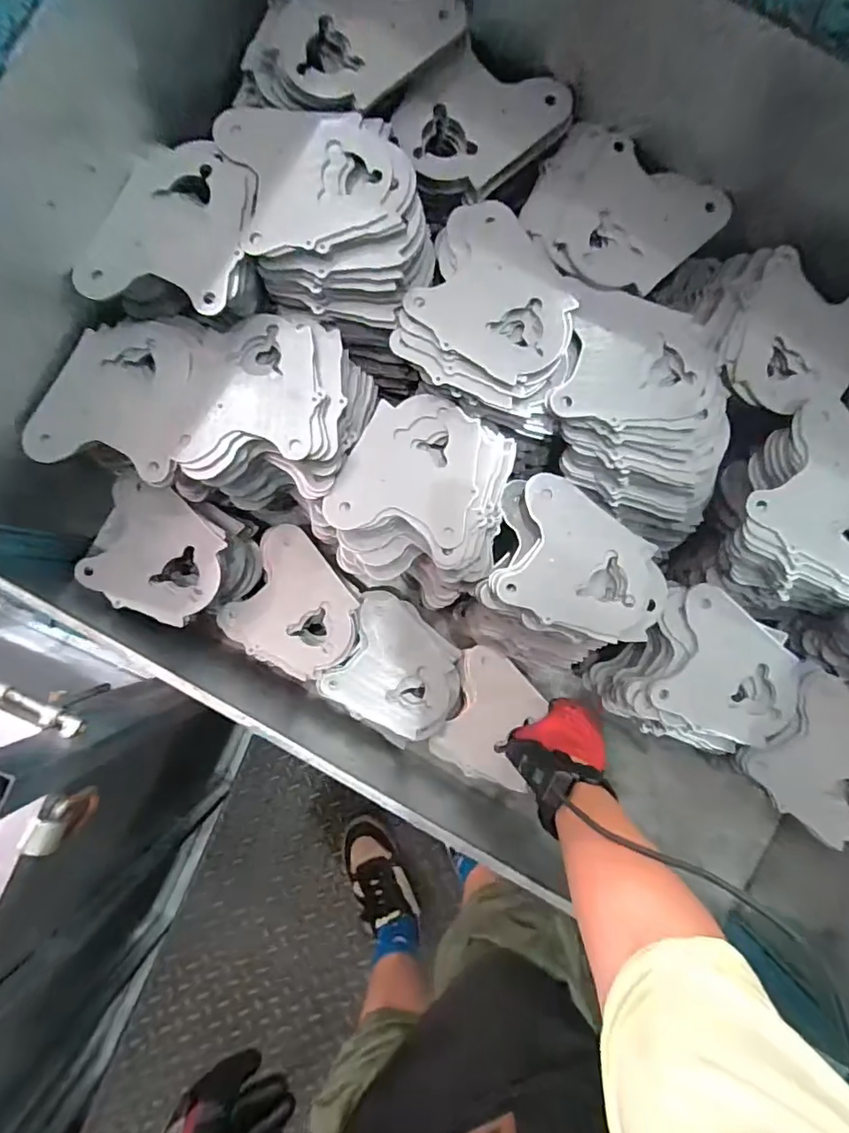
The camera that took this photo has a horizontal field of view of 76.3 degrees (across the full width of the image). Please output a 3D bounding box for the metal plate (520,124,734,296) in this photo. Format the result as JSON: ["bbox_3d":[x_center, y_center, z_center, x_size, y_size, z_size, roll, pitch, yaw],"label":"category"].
[{"bbox_3d":[0.191,-0.352,0.526,0.168,0.011,0.170,39,77,4],"label":"metal plate"}]

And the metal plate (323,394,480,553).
[{"bbox_3d":[-0.014,-0.094,0.499,0.125,0.006,0.133,12,87,1],"label":"metal plate"}]

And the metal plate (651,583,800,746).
[{"bbox_3d":[0.305,0.102,0.531,0.131,0.008,0.129,23,87,-2],"label":"metal plate"}]

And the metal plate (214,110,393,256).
[{"bbox_3d":[-0.102,-0.349,0.478,0.137,0.007,0.146,0,80,1],"label":"metal plate"}]

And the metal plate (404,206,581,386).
[{"bbox_3d":[0.070,-0.254,0.496,0.140,0.006,0.149,28,78,2],"label":"metal plate"}]

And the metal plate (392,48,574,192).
[{"bbox_3d":[0.053,-0.429,0.507,0.164,0.012,0.116,-43,87,-1],"label":"metal plate"}]

